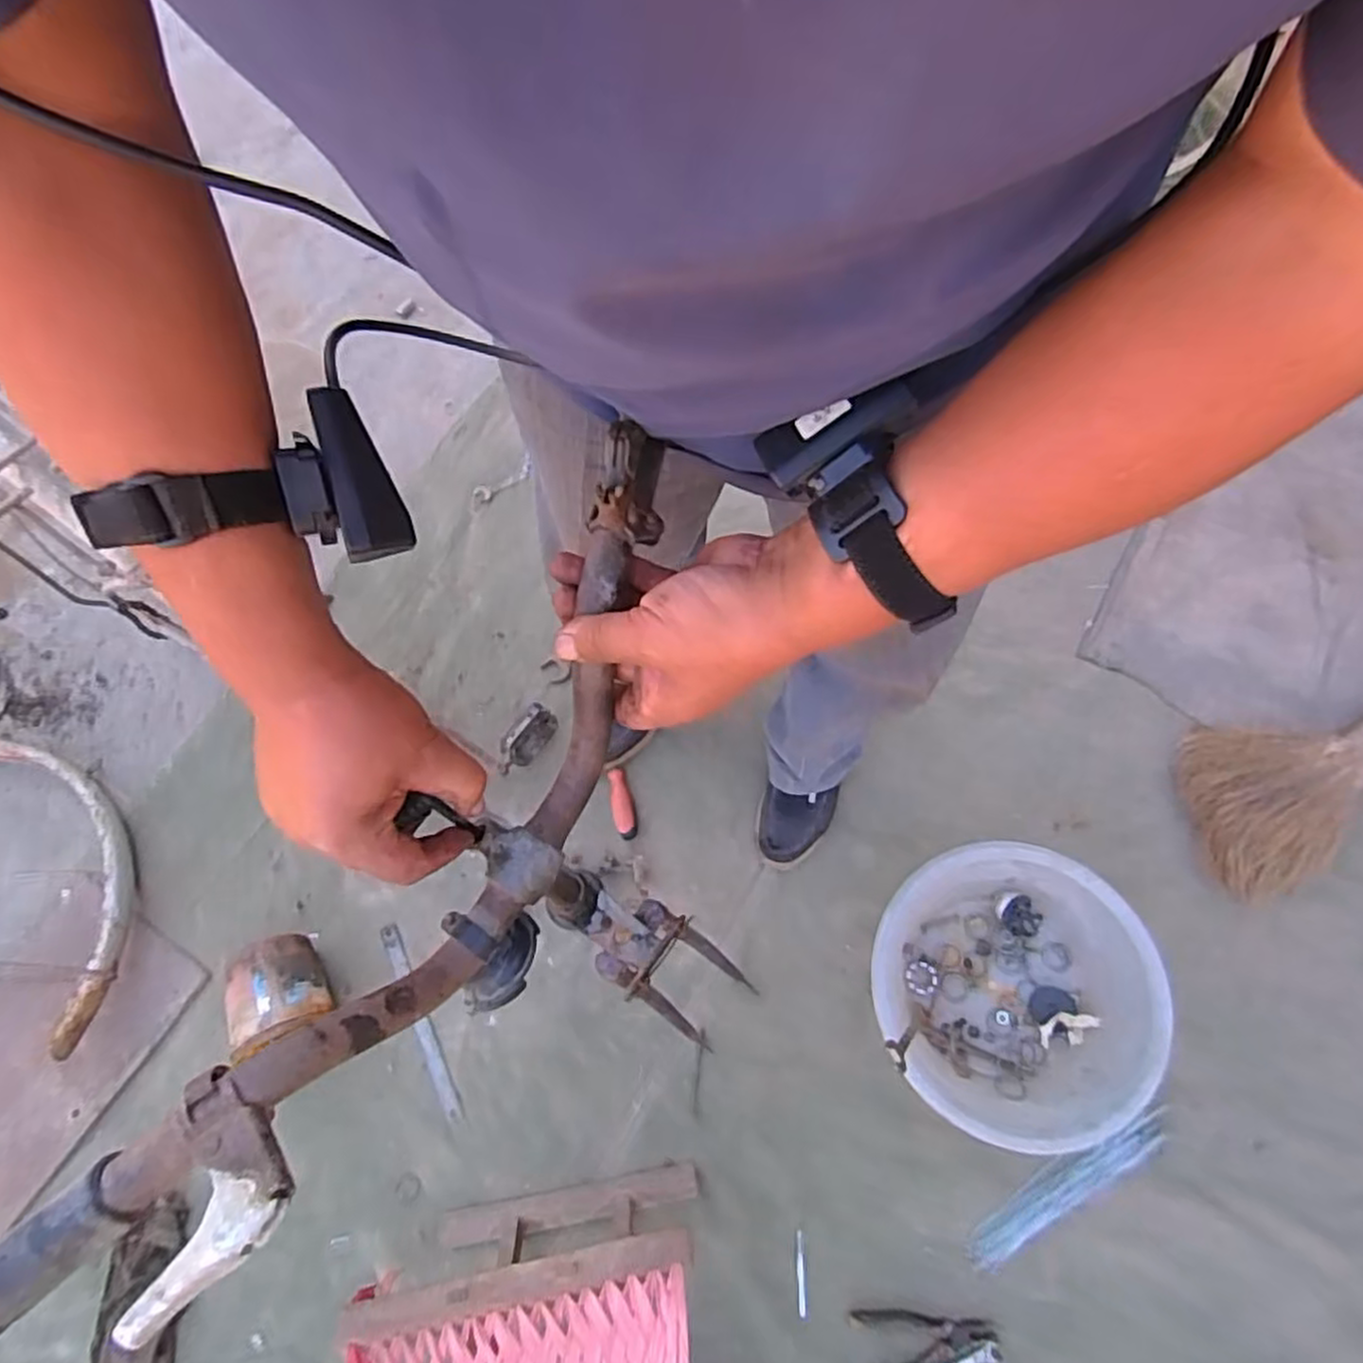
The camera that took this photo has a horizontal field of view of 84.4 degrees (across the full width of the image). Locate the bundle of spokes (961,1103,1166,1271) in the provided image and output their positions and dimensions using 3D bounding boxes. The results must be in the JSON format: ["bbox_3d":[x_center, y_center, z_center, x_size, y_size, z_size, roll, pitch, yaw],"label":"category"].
[{"bbox_3d":[0.450,0.593,0.880,0.275,0.028,0.050,-37,71,2],"label":"bundle of spokes"}]

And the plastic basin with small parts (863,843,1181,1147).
[{"bbox_3d":[0.405,0.381,0.953,0.316,0.148,0.313,-1,68,2],"label":"plastic basin with small parts"}]

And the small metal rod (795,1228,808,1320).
[{"bbox_3d":[0.141,0.700,0.886,0.012,0.007,0.083,-1,68,2],"label":"small metal rod"}]

